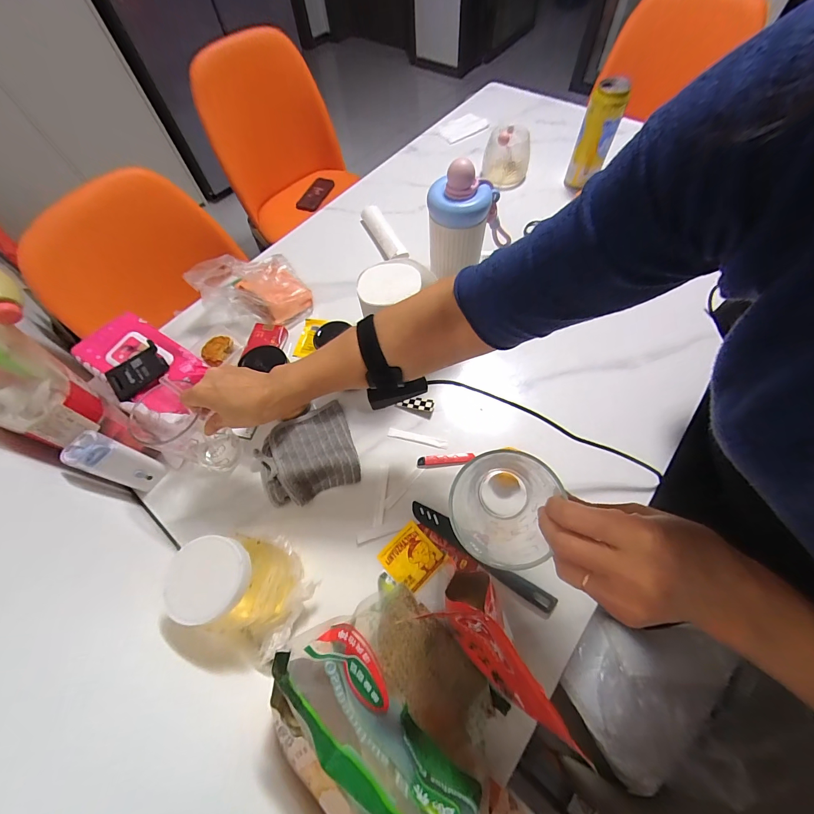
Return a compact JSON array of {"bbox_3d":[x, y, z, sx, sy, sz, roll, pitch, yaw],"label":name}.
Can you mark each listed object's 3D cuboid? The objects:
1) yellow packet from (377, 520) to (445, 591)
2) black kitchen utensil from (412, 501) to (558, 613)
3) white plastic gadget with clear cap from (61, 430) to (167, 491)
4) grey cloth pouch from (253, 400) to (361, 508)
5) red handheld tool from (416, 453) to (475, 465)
[{"bbox_3d":[0.005,0.189,0.445,0.063,0.005,0.064,-42,67,-16],"label":"yellow packet"},{"bbox_3d":[0.088,0.181,0.440,0.196,0.007,0.024,32,69,19],"label":"black kitchen utensil"},{"bbox_3d":[-0.369,0.074,0.459,0.029,0.123,0.043,15,65,11],"label":"white plastic gadget with clear cap"},{"bbox_3d":[-0.142,0.067,0.500,0.134,0.025,0.126,-24,63,-8],"label":"grey cloth pouch"},{"bbox_3d":[0.055,0.072,0.495,0.078,0.005,0.013,-6,62,1],"label":"red handheld tool"}]

